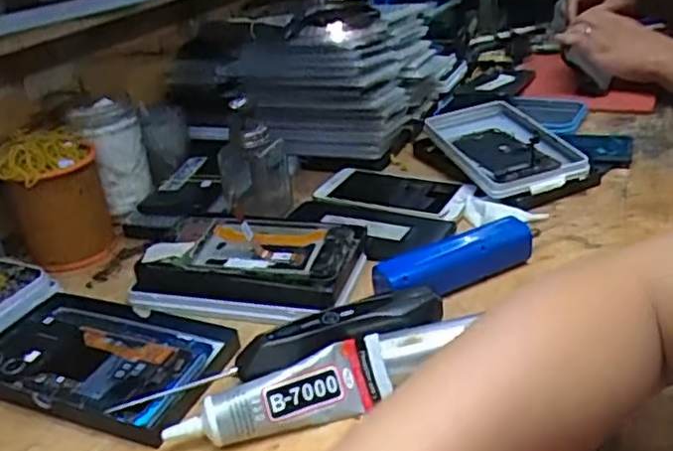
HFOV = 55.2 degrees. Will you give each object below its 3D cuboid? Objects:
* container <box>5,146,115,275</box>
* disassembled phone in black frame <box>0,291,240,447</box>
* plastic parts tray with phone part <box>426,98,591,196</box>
[{"bbox_3d":[-0.252,-0.012,0.597,0.082,0.091,0.069,-18,30,-21],"label":"container"},{"bbox_3d":[-0.167,0.090,0.456,0.182,0.015,0.107,7,31,24],"label":"disassembled phone in black frame"},{"bbox_3d":[0.173,-0.091,0.669,0.109,0.025,0.200,-11,29,-9],"label":"plastic parts tray with phone part"}]

